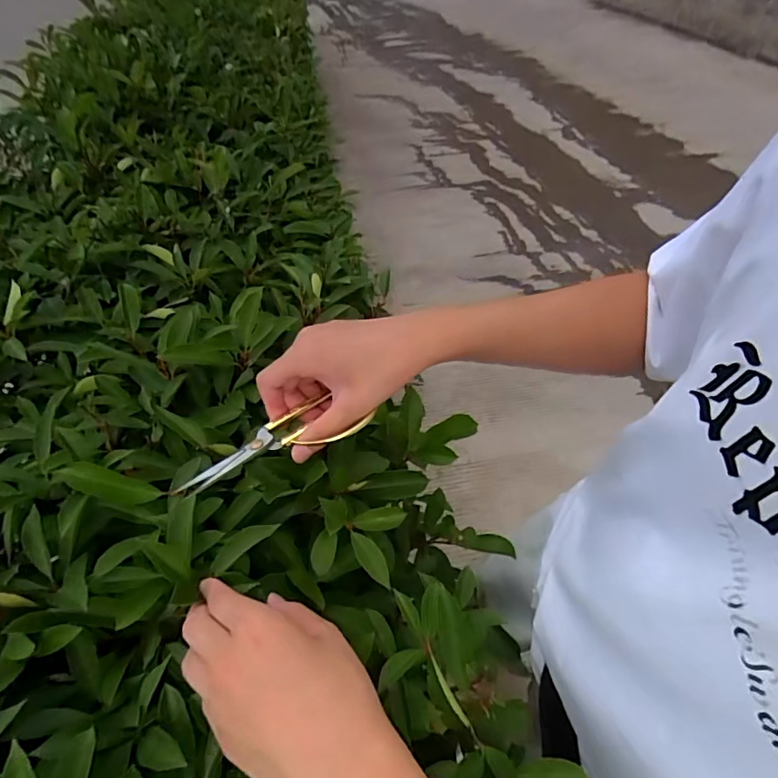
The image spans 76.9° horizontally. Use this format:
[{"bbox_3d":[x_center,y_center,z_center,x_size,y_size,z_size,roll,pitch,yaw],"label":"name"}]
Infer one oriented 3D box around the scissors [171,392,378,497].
[{"bbox_3d":[-0.090,0.044,0.385,0.153,0.007,0.059,-27,37,-16],"label":"scissors"}]

